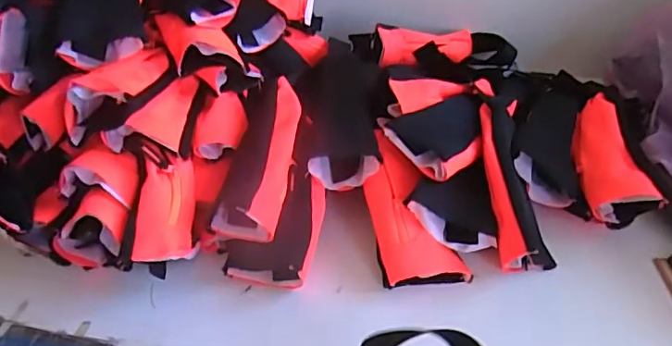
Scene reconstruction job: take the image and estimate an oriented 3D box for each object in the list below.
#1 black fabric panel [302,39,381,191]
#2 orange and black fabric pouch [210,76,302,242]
[{"bbox_3d":[0.007,-0.089,0.701,0.095,0.031,0.227,-1,63,-2],"label":"black fabric panel"},{"bbox_3d":[-0.092,-0.030,0.649,0.081,0.054,0.230,4,57,4],"label":"orange and black fabric pouch"}]

